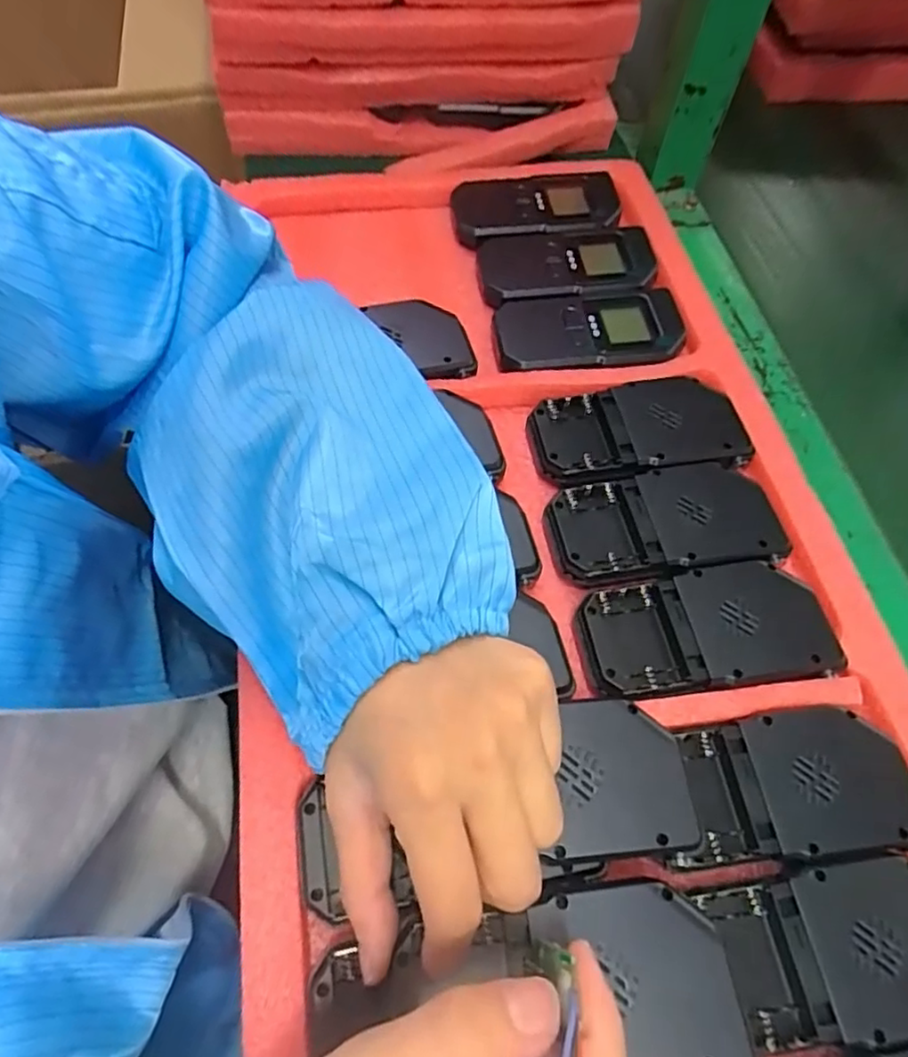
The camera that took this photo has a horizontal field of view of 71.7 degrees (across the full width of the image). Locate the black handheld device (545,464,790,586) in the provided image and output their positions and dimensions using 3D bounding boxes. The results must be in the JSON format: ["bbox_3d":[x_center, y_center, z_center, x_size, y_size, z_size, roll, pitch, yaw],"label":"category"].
[{"bbox_3d":[0.108,-0.003,0.326,0.114,0.013,0.056,-6,63,-3],"label":"black handheld device"}]

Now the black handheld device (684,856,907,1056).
[{"bbox_3d":[0.151,0.161,0.240,0.102,0.014,0.056,-4,63,-2],"label":"black handheld device"}]

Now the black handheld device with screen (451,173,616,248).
[{"bbox_3d":[0.057,-0.224,0.441,0.114,0.021,0.061,-7,63,-3],"label":"black handheld device with screen"}]

